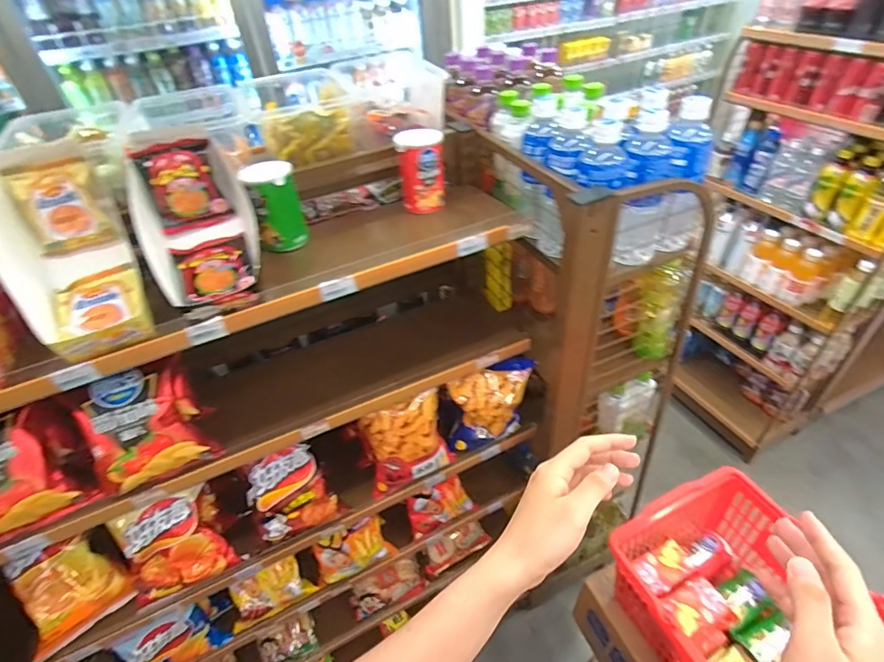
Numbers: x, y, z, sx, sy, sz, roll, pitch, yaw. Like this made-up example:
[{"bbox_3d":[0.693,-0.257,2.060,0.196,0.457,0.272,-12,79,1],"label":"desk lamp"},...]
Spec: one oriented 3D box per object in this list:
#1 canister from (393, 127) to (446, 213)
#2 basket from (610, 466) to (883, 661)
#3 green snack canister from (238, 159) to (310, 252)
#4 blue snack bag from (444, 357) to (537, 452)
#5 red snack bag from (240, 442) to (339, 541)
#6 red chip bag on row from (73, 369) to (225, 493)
[{"bbox_3d":[-0.034,-0.261,0.765,0.075,0.114,0.062,-4,42,1],"label":"canister"},{"bbox_3d":[0.487,0.469,0.730,0.300,0.186,0.438,-22,45,-18],"label":"basket"},{"bbox_3d":[-0.251,-0.189,0.708,0.075,0.113,0.080,-18,44,-13],"label":"green snack canister"},{"bbox_3d":[0.090,0.146,0.878,0.175,0.169,0.069,-13,43,-8],"label":"blue snack bag"},{"bbox_3d":[-0.260,0.271,0.800,0.123,0.143,0.050,-21,10,-17],"label":"red snack bag"},{"bbox_3d":[-0.414,0.125,0.659,0.123,0.130,0.109,-25,46,-20],"label":"red chip bag on row"}]

